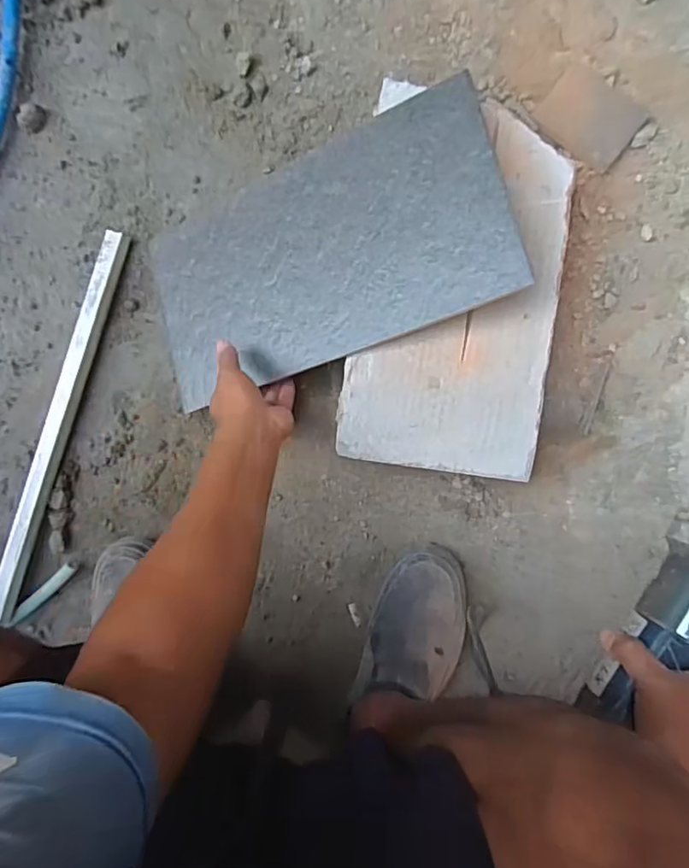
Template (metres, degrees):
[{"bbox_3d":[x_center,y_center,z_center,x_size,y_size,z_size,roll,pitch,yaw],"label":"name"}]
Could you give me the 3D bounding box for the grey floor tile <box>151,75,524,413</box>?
[{"bbox_3d":[-0.035,-0.185,0.597,0.396,0.010,0.224,-16,81,23],"label":"grey floor tile"}]

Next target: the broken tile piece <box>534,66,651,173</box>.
[{"bbox_3d":[0.259,-0.334,0.600,0.098,0.013,0.073,40,102,5],"label":"broken tile piece"}]

